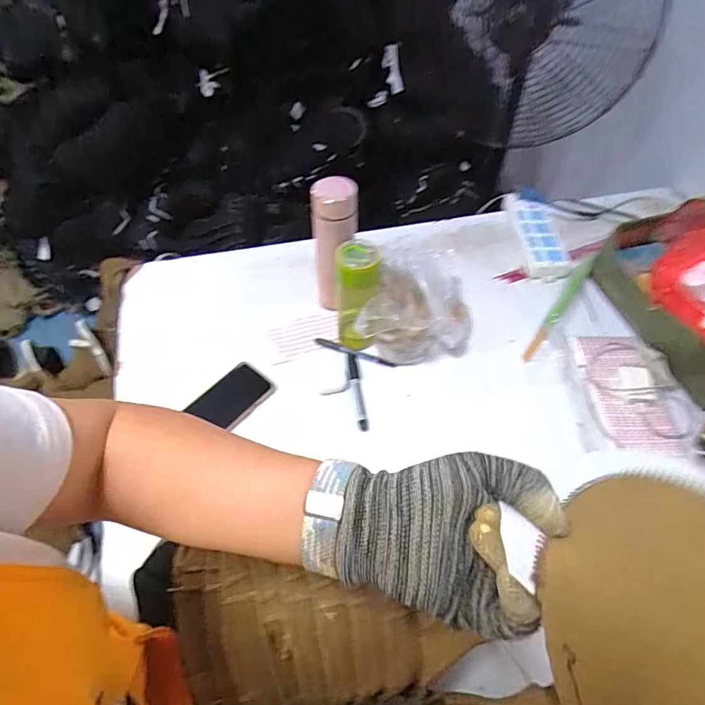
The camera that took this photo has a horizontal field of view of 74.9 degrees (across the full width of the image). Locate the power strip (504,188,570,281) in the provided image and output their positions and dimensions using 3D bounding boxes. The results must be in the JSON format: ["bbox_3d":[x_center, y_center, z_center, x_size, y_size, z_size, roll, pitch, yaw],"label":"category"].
[{"bbox_3d":[0.381,-0.252,0.948,0.089,0.028,0.255,2,53,1],"label":"power strip"}]

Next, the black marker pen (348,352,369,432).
[{"bbox_3d":[0.007,0.057,0.724,0.019,0.016,0.148,-4,53,-4],"label":"black marker pen"}]

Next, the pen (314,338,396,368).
[{"bbox_3d":[0.004,0.000,0.775,0.142,0.005,0.013,18,55,13],"label":"pen"}]

